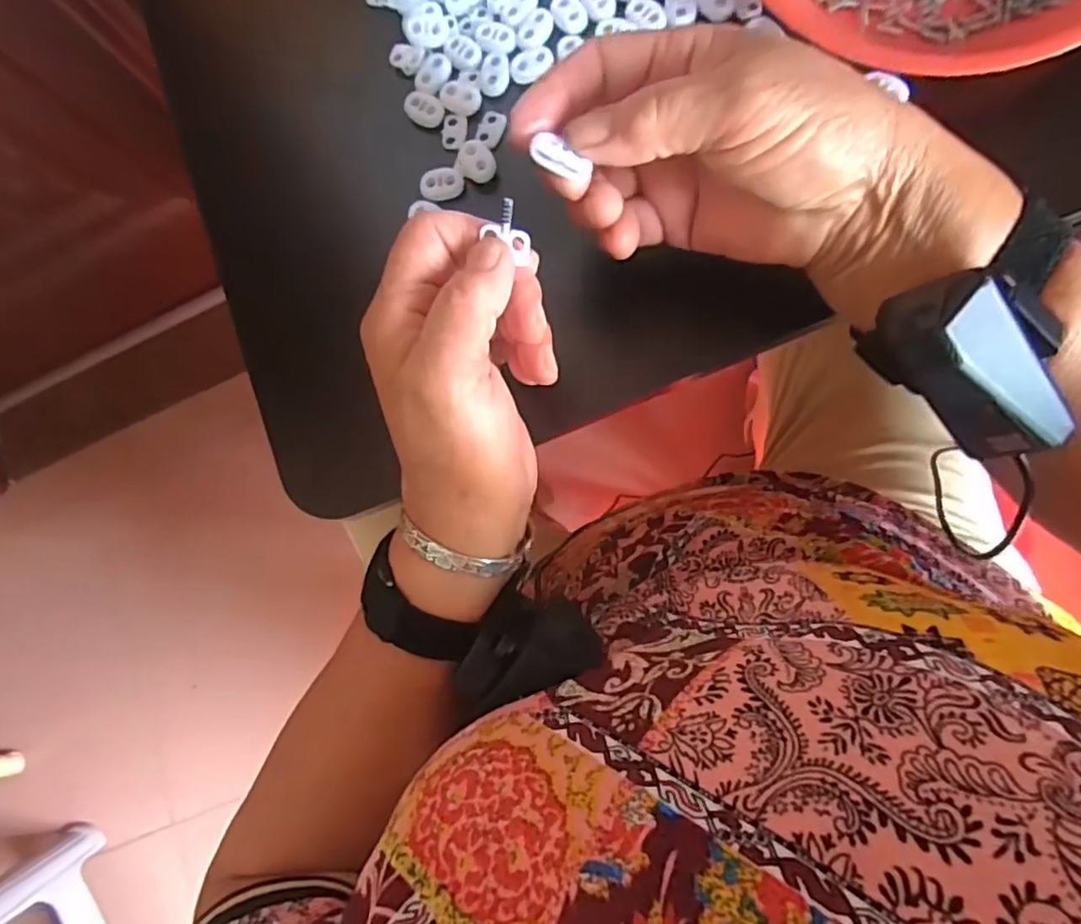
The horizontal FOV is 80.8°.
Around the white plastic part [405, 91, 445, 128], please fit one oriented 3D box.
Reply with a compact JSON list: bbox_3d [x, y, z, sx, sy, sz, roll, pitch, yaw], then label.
[{"bbox_3d":[-0.060,-0.183,0.329,0.022,0.004,0.015,32,92,10],"label":"white plastic part"}]

